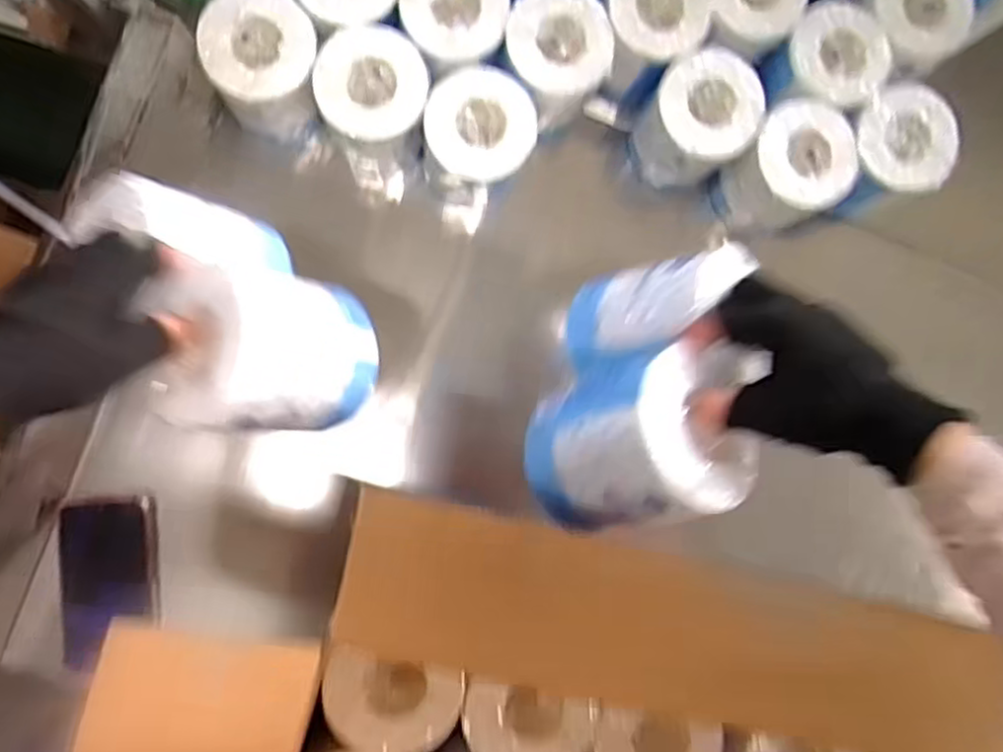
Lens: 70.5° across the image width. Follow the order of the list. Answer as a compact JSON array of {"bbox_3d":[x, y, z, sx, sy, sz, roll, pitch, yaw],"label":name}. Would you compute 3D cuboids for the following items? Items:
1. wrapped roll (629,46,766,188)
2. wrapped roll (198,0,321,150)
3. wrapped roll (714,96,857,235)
[{"bbox_3d":[0.183,-0.240,0.687,0.095,0.130,0.093,0,89,-5],"label":"wrapped roll"},{"bbox_3d":[-0.208,-0.273,0.638,0.091,0.103,0.105,-19,90,-5],"label":"wrapped roll"},{"bbox_3d":[0.272,-0.197,0.690,0.089,0.112,0.097,0,89,-5],"label":"wrapped roll"}]

